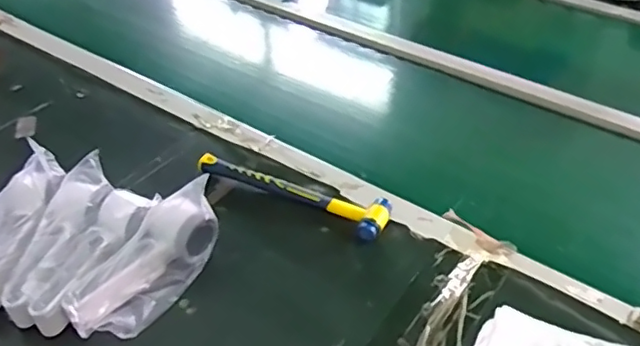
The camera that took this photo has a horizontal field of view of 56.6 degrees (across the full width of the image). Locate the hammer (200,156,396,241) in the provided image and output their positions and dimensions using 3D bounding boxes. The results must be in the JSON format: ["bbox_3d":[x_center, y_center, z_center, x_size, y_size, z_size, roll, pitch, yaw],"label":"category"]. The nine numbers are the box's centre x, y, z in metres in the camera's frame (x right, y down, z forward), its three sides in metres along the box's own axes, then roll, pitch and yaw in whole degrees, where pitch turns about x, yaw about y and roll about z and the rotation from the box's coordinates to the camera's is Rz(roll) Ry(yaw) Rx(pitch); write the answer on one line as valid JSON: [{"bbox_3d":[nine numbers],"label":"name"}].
[{"bbox_3d":[-0.031,0.019,0.715,0.239,0.027,0.058,20,46,21],"label":"hammer"}]

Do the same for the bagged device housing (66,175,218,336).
[{"bbox_3d":[-0.174,0.094,0.605,0.059,0.090,0.172,25,47,25],"label":"bagged device housing"}]

